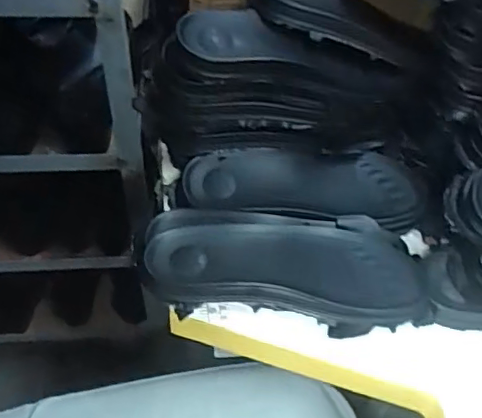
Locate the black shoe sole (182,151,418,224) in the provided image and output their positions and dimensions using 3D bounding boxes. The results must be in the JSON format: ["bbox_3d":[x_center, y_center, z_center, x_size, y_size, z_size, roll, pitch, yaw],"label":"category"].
[{"bbox_3d":[0.057,-0.025,0.541,0.219,0.019,0.077,0,48,-3],"label":"black shoe sole"}]

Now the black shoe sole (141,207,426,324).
[{"bbox_3d":[0.037,0.041,0.474,0.229,0.028,0.100,5,48,2],"label":"black shoe sole"}]

